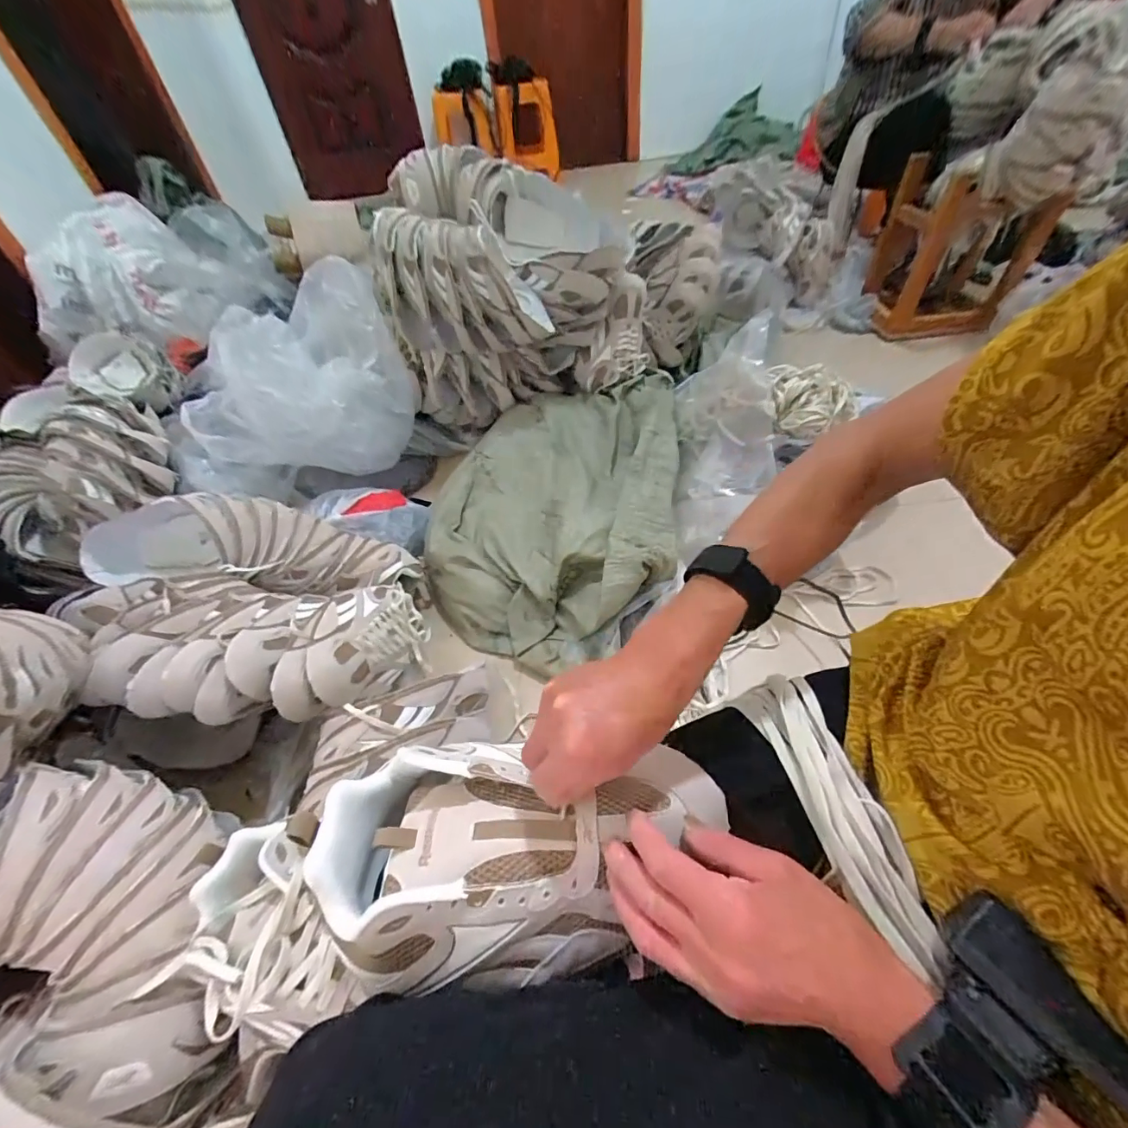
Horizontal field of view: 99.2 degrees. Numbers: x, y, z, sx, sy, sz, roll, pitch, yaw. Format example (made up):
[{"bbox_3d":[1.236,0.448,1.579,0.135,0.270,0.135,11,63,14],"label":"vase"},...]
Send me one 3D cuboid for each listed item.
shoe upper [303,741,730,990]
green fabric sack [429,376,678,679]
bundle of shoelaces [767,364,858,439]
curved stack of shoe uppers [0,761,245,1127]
[{"bbox_3d":[-0.028,0.165,0.288,0.240,0.065,0.122,-4,49,2],"label":"shoe upper"},{"bbox_3d":[-0.013,-0.122,0.944,0.450,0.149,0.655,4,49,10],"label":"green fabric sack"},{"bbox_3d":[0.449,-0.302,0.881,0.152,0.066,0.152,17,53,20],"label":"bundle of shoelaces"},{"bbox_3d":[-0.488,0.363,0.429,0.353,0.128,0.337,-3,49,4],"label":"curved stack of shoe uppers"}]

